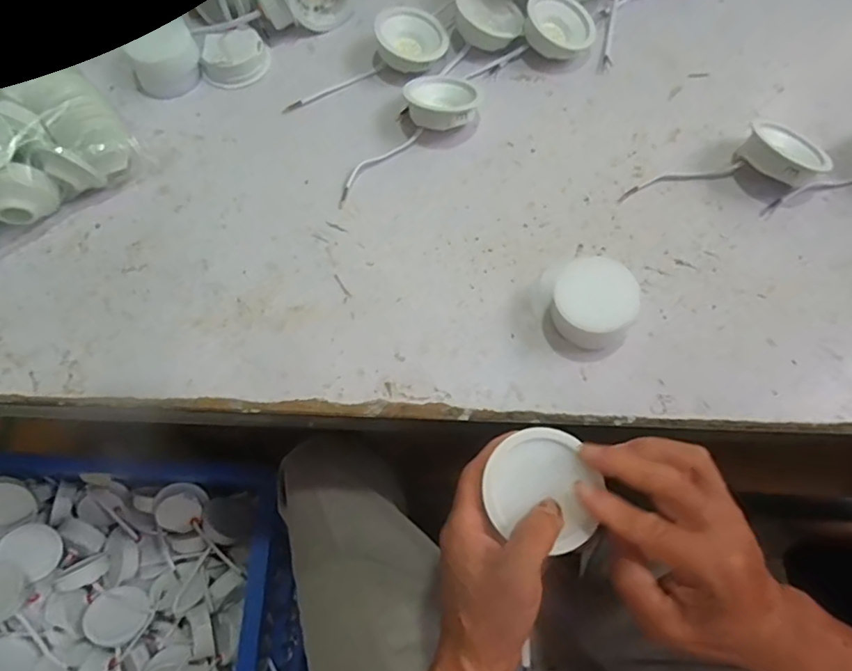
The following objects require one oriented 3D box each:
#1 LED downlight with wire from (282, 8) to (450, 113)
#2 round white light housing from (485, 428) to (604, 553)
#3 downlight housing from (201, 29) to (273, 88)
[{"bbox_3d":[-0.051,-0.257,0.522,0.167,0.039,0.070,-40,71,-14],"label":"LED downlight with wire"},{"bbox_3d":[0.071,0.088,0.327,0.064,0.020,0.066,-1,66,2],"label":"round white light housing"},{"bbox_3d":[-0.192,-0.278,0.547,0.066,0.022,0.054,-7,66,-1],"label":"downlight housing"}]

